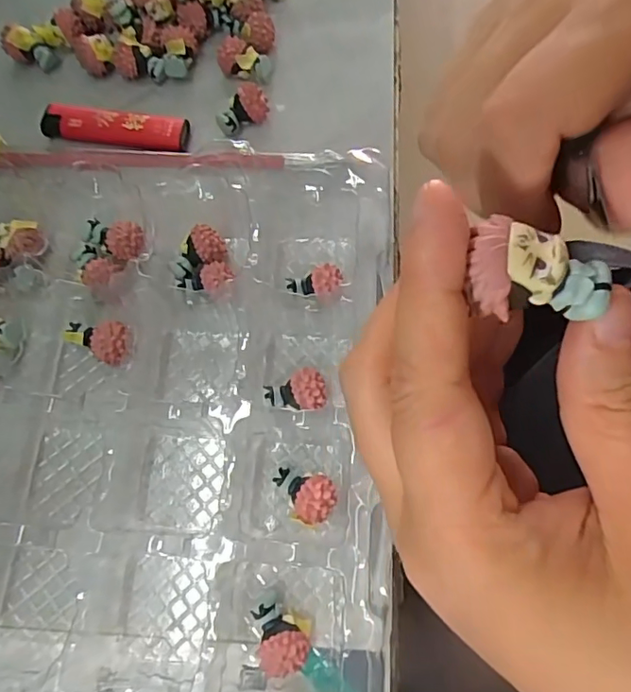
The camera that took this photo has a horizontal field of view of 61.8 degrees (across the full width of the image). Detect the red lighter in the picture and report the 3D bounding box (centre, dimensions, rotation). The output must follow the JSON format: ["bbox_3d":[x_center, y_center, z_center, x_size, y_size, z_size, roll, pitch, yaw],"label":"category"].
[{"bbox_3d":[-0.111,-0.120,0.291,0.079,0.010,0.021,6,70,1],"label":"red lighter"}]

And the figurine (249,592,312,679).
[{"bbox_3d":[-0.015,0.114,0.207,0.024,0.020,0.022,24,72,8],"label":"figurine"}]

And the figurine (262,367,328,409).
[{"bbox_3d":[-0.009,0.021,0.238,0.026,0.017,0.017,0,70,-1],"label":"figurine"}]

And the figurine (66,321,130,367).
[{"bbox_3d":[-0.099,-0.003,0.248,0.028,0.019,0.019,30,73,10],"label":"figurine"}]

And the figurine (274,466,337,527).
[{"bbox_3d":[-0.005,0.063,0.223,0.026,0.019,0.020,19,71,6],"label":"figurine"}]

